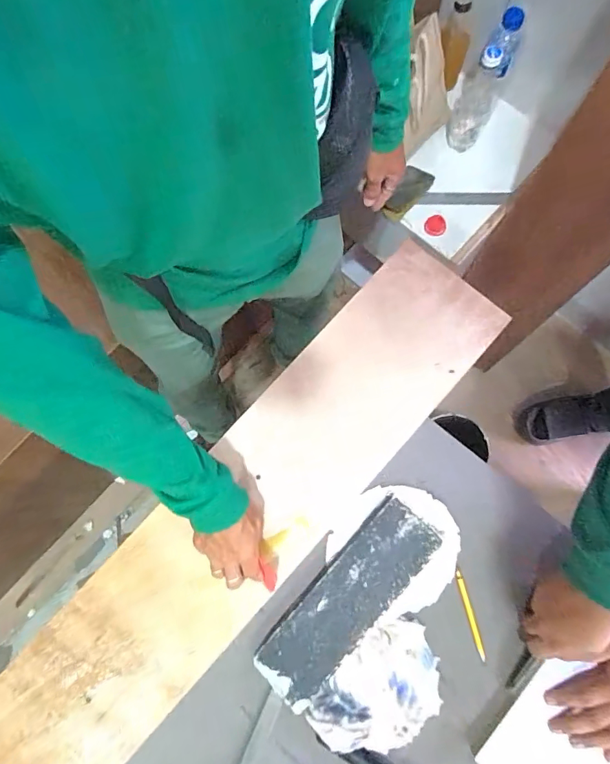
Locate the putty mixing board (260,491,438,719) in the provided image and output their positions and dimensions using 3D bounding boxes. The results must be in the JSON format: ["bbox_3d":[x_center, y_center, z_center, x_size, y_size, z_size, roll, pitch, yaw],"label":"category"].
[{"bbox_3d":[0.058,0.301,0.605,0.098,0.032,0.304,43,82,9],"label":"putty mixing board"}]

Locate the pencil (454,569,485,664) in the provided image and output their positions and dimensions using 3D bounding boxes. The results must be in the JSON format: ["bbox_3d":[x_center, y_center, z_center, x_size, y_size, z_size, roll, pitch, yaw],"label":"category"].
[{"bbox_3d":[0.231,0.325,0.613,0.011,0.010,0.120,-15,77,0],"label":"pencil"}]

